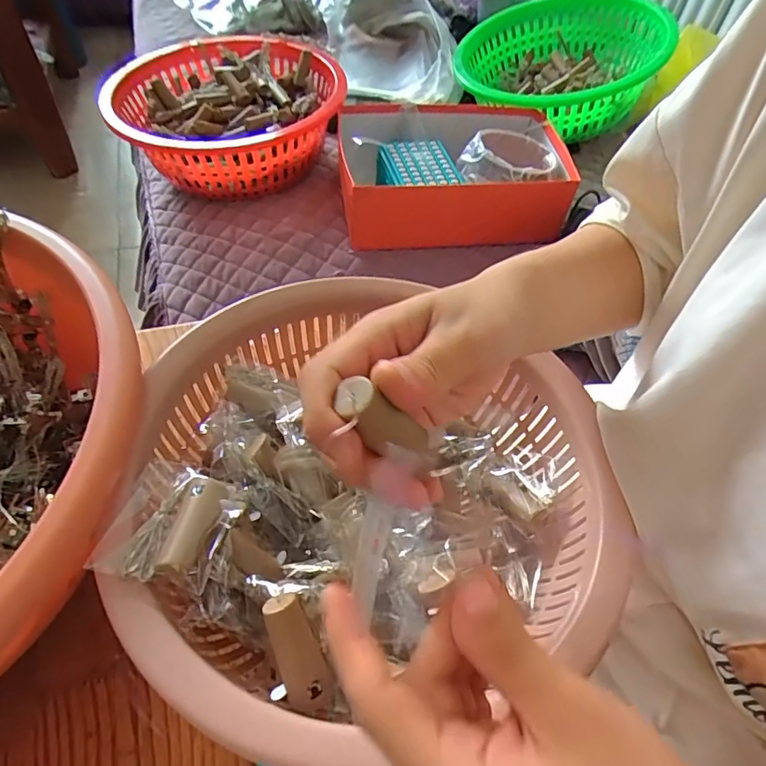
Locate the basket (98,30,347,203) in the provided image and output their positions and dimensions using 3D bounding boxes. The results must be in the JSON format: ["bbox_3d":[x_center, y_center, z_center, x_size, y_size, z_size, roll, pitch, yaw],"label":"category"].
[{"bbox_3d":[-0.218,-0.380,0.740,0.295,0.110,0.307,-3,53,-7],"label":"basket"}]

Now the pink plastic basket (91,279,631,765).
[{"bbox_3d":[-0.006,0.060,0.316,0.282,0.081,0.268,-18,56,-18],"label":"pink plastic basket"}]

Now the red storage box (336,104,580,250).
[{"bbox_3d":[0.092,-0.300,0.735,0.308,0.097,0.233,-7,54,-10],"label":"red storage box"}]

